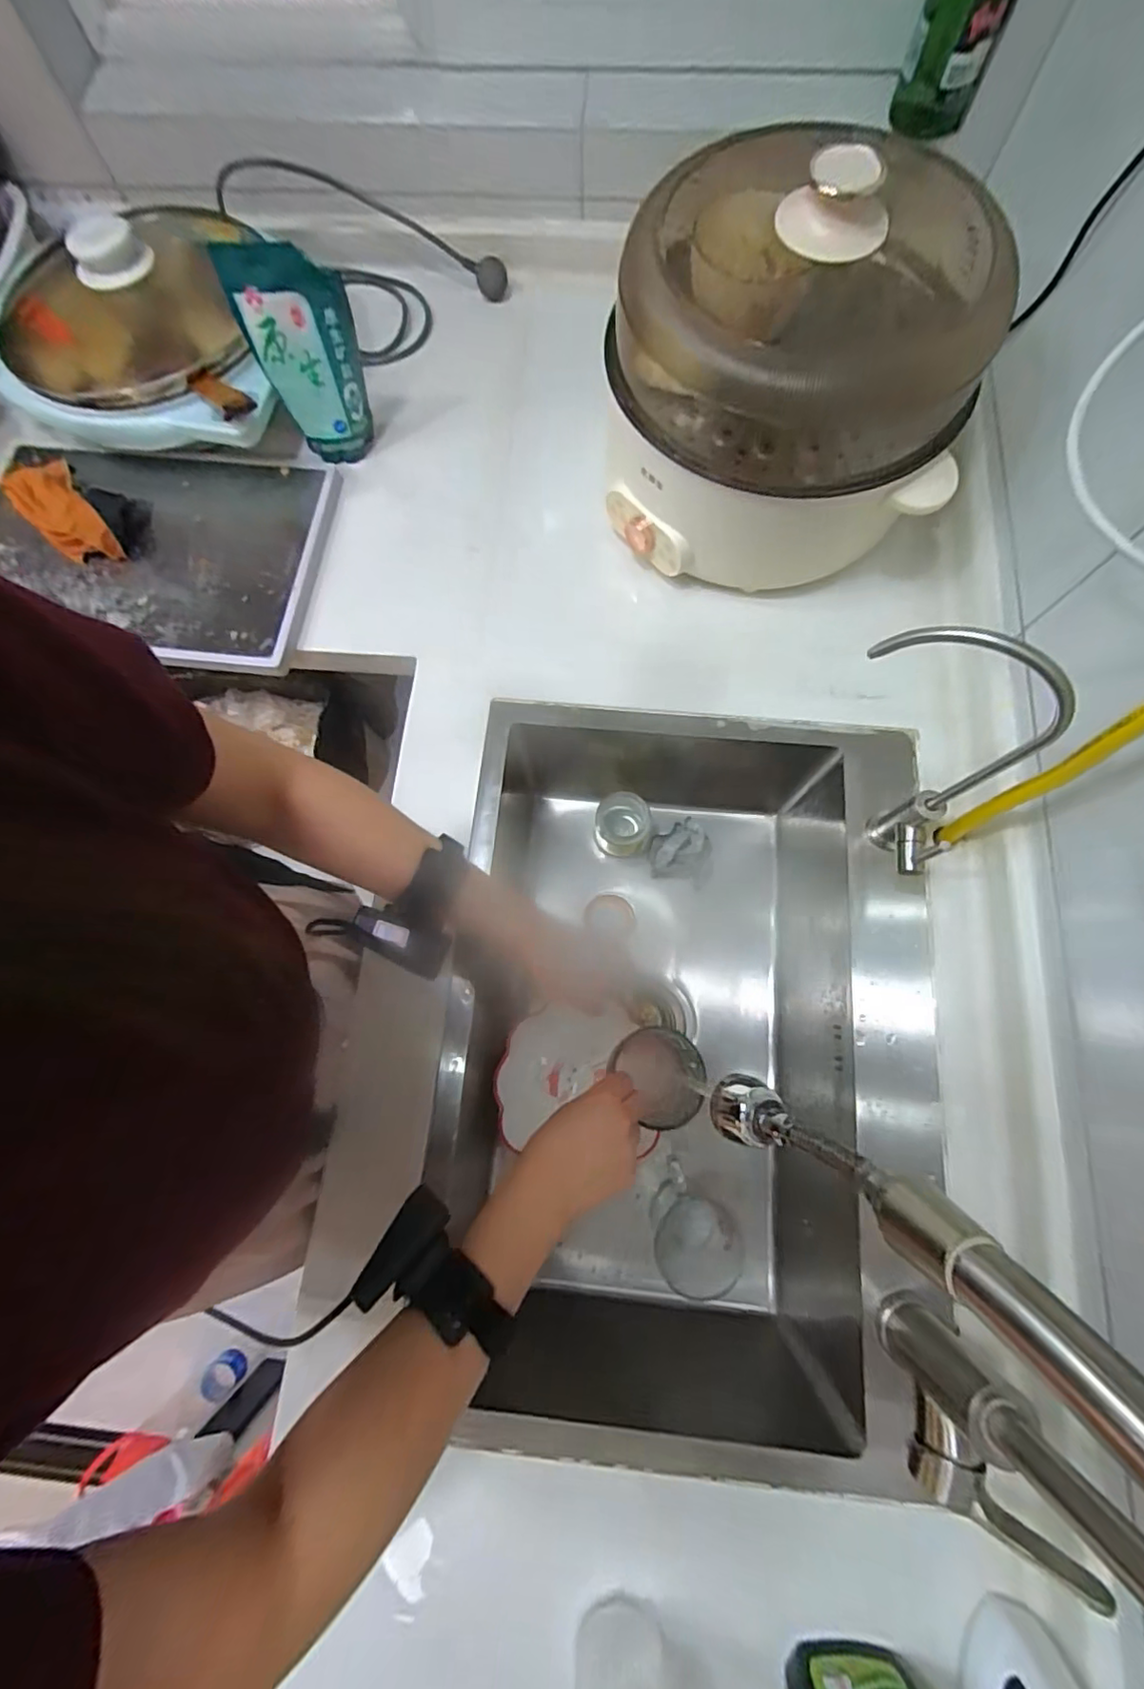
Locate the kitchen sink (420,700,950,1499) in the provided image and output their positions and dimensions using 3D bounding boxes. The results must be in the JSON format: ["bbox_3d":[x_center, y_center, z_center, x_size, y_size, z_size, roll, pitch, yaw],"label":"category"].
[{"bbox_3d":[0.101,0.207,0.665,0.485,0.279,0.646,5,75,2],"label":"kitchen sink"}]

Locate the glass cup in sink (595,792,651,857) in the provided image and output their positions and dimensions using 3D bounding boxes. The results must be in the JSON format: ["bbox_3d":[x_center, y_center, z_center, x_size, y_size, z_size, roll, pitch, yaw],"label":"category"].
[{"bbox_3d":[0.066,-0.024,0.767,0.068,0.084,0.065,0,74,1],"label":"glass cup in sink"}]

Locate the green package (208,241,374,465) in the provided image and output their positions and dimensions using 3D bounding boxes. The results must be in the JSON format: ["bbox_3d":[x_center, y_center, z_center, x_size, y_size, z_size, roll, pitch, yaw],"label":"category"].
[{"bbox_3d":[-0.289,-0.540,0.647,0.111,0.193,0.048,-6,60,-1],"label":"green package"}]

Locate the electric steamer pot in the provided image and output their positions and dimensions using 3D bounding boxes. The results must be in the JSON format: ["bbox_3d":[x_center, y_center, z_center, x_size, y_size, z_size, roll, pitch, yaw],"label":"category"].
[{"bbox_3d":[0.198,-0.466,0.555,0.308,0.236,0.314,0,74,1],"label":"electric steamer pot"}]

